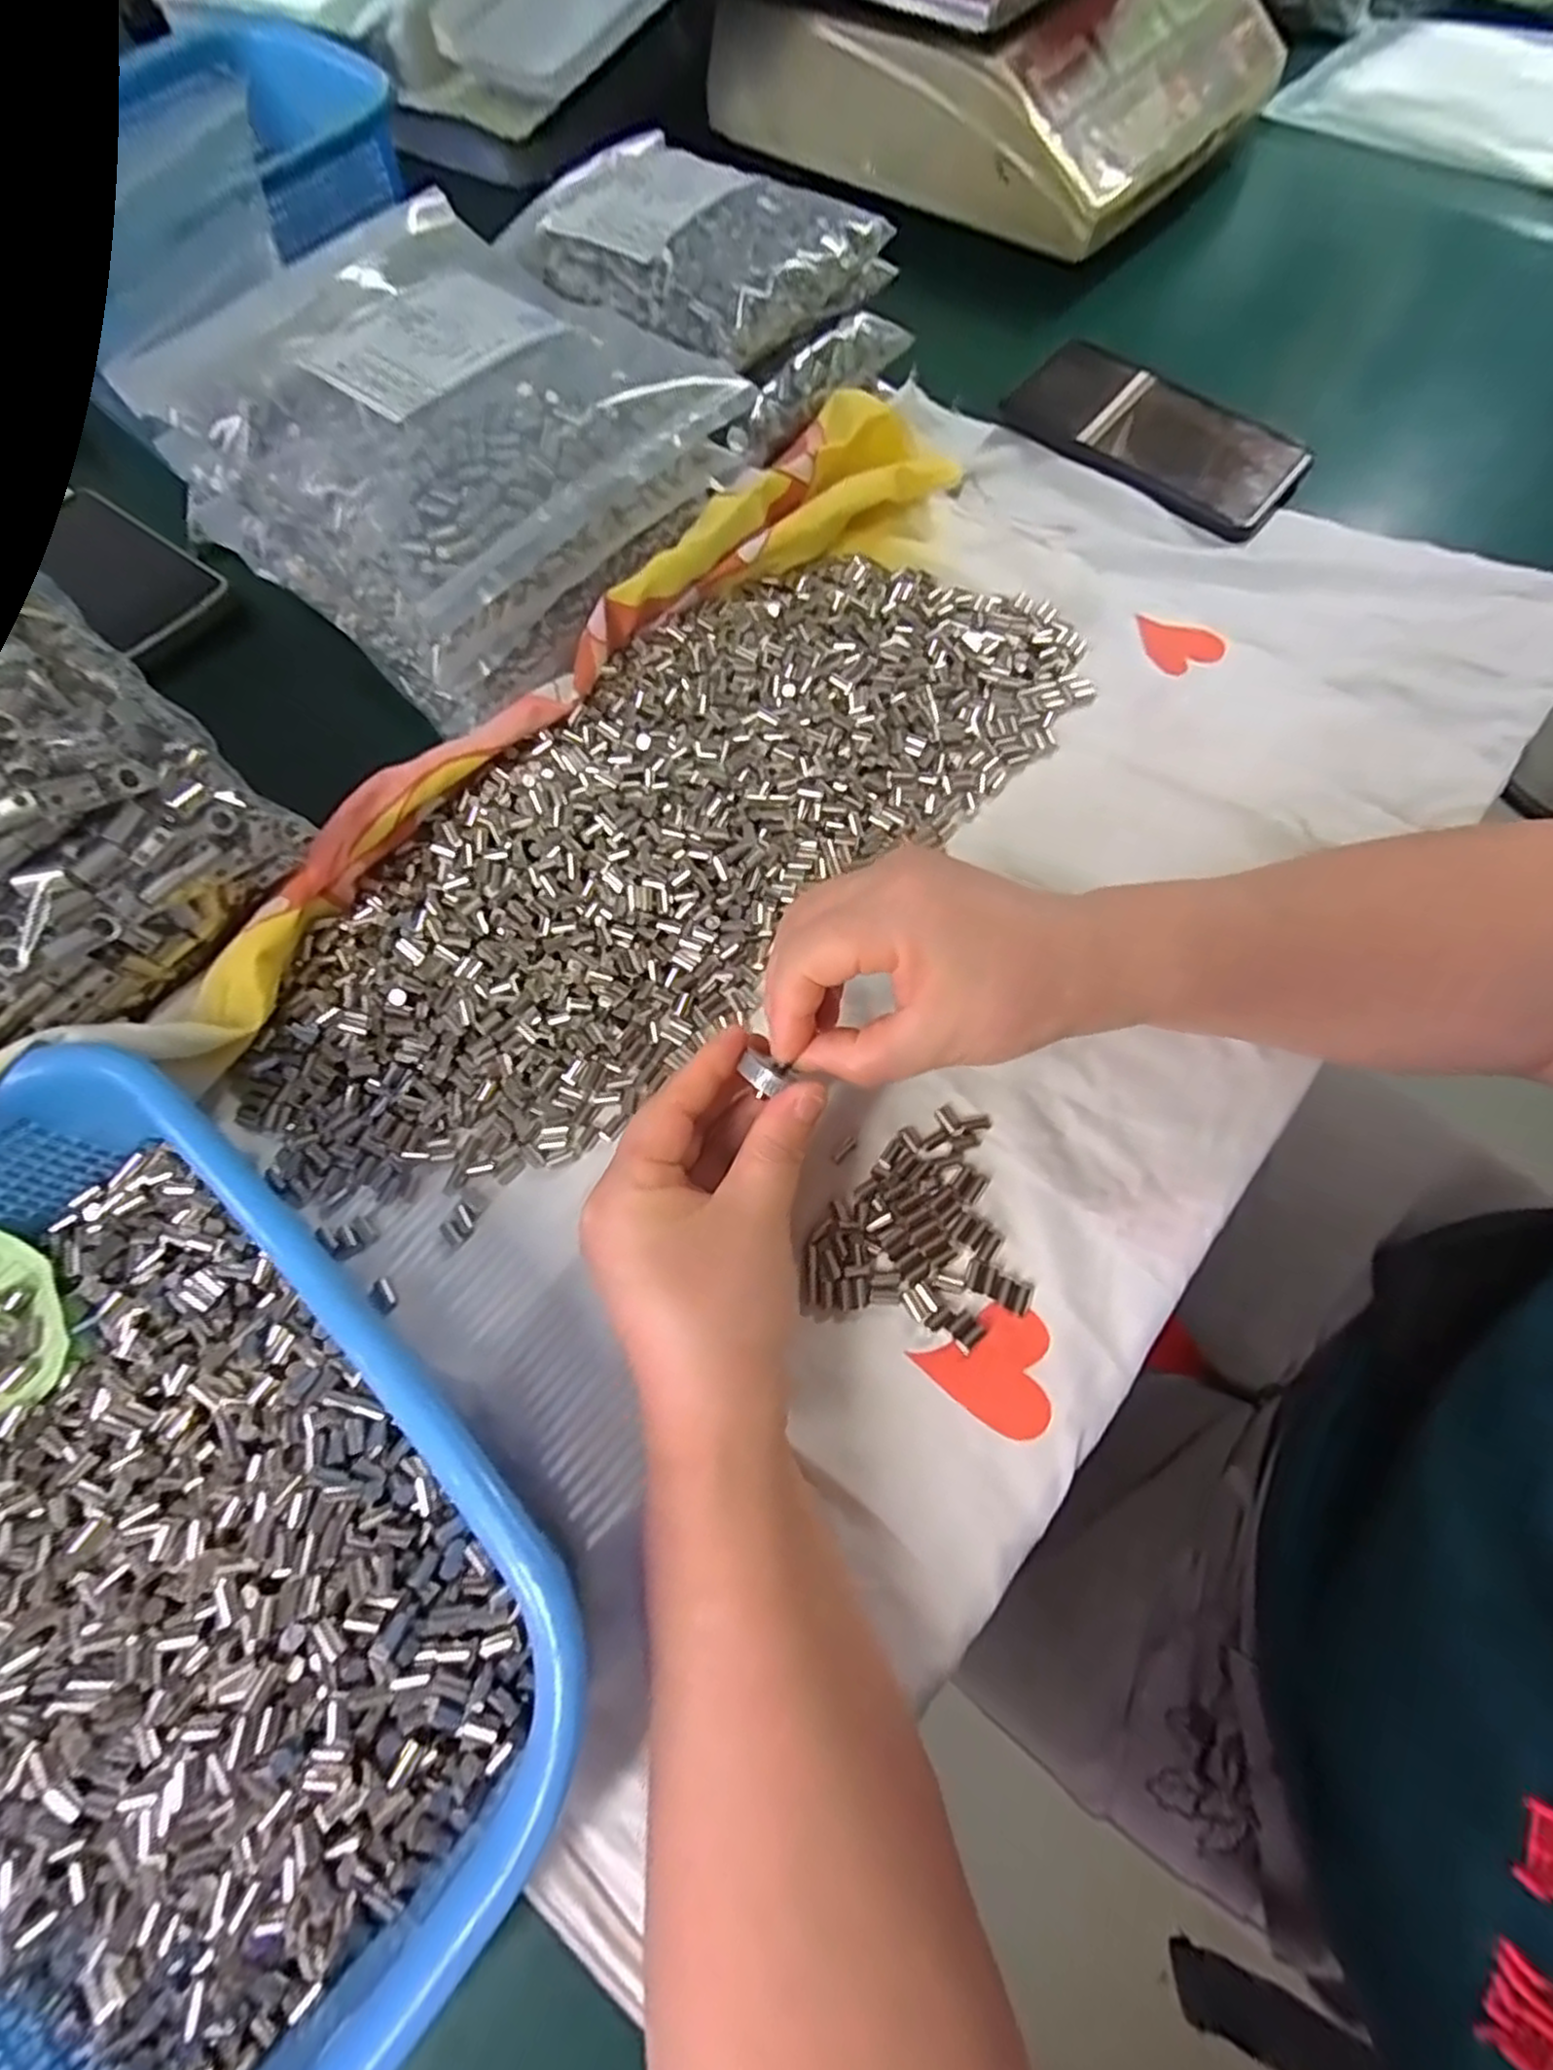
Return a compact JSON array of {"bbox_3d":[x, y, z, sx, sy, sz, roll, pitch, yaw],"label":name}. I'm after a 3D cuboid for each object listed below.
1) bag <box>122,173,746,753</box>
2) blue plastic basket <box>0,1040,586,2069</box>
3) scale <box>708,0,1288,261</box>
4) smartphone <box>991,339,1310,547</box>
[{"bbox_3d":[-0.159,-0.289,0.363,0.224,0.081,0.196,36,74,15],"label":"bag"},{"bbox_3d":[-0.197,0.156,0.225,0.279,0.076,0.207,40,76,16],"label":"blue plastic basket"},{"bbox_3d":[0.157,-0.696,0.524,0.324,0.099,0.252,36,75,15],"label":"scale"},{"bbox_3d":[0.215,-0.346,0.432,0.167,0.012,0.079,41,76,16],"label":"smartphone"}]

